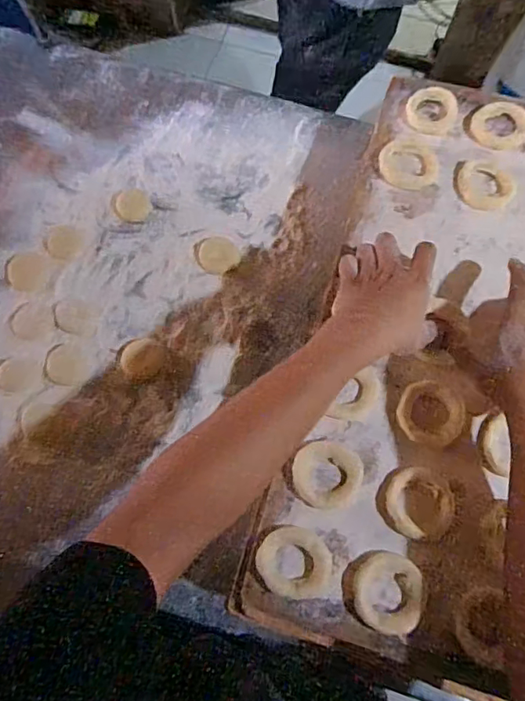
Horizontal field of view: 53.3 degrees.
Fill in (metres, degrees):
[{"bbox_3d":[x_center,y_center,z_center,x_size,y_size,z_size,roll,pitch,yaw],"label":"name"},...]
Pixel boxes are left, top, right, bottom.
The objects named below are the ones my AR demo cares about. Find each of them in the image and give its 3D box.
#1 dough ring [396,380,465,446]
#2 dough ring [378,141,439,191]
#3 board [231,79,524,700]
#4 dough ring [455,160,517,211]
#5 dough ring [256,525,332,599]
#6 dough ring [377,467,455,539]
[{"bbox_3d":[0.159,0.059,0.490,0.064,0.011,0.058,-2,72,-1],"label":"dough ring"},{"bbox_3d":[0.161,-0.204,0.578,0.064,0.008,0.056,11,72,3],"label":"dough ring"},{"bbox_3d":[0.267,0.002,0.510,0.411,0.021,0.603,17,72,5],"label":"board"},{"bbox_3d":[0.242,-0.177,0.569,0.063,0.009,0.051,17,72,5],"label":"dough ring"},{"bbox_3d":[0.028,0.183,0.454,0.064,0.007,0.056,12,72,3],"label":"dough ring"},{"bbox_3d":[0.137,0.135,0.467,0.063,0.010,0.059,0,72,-1],"label":"dough ring"}]

